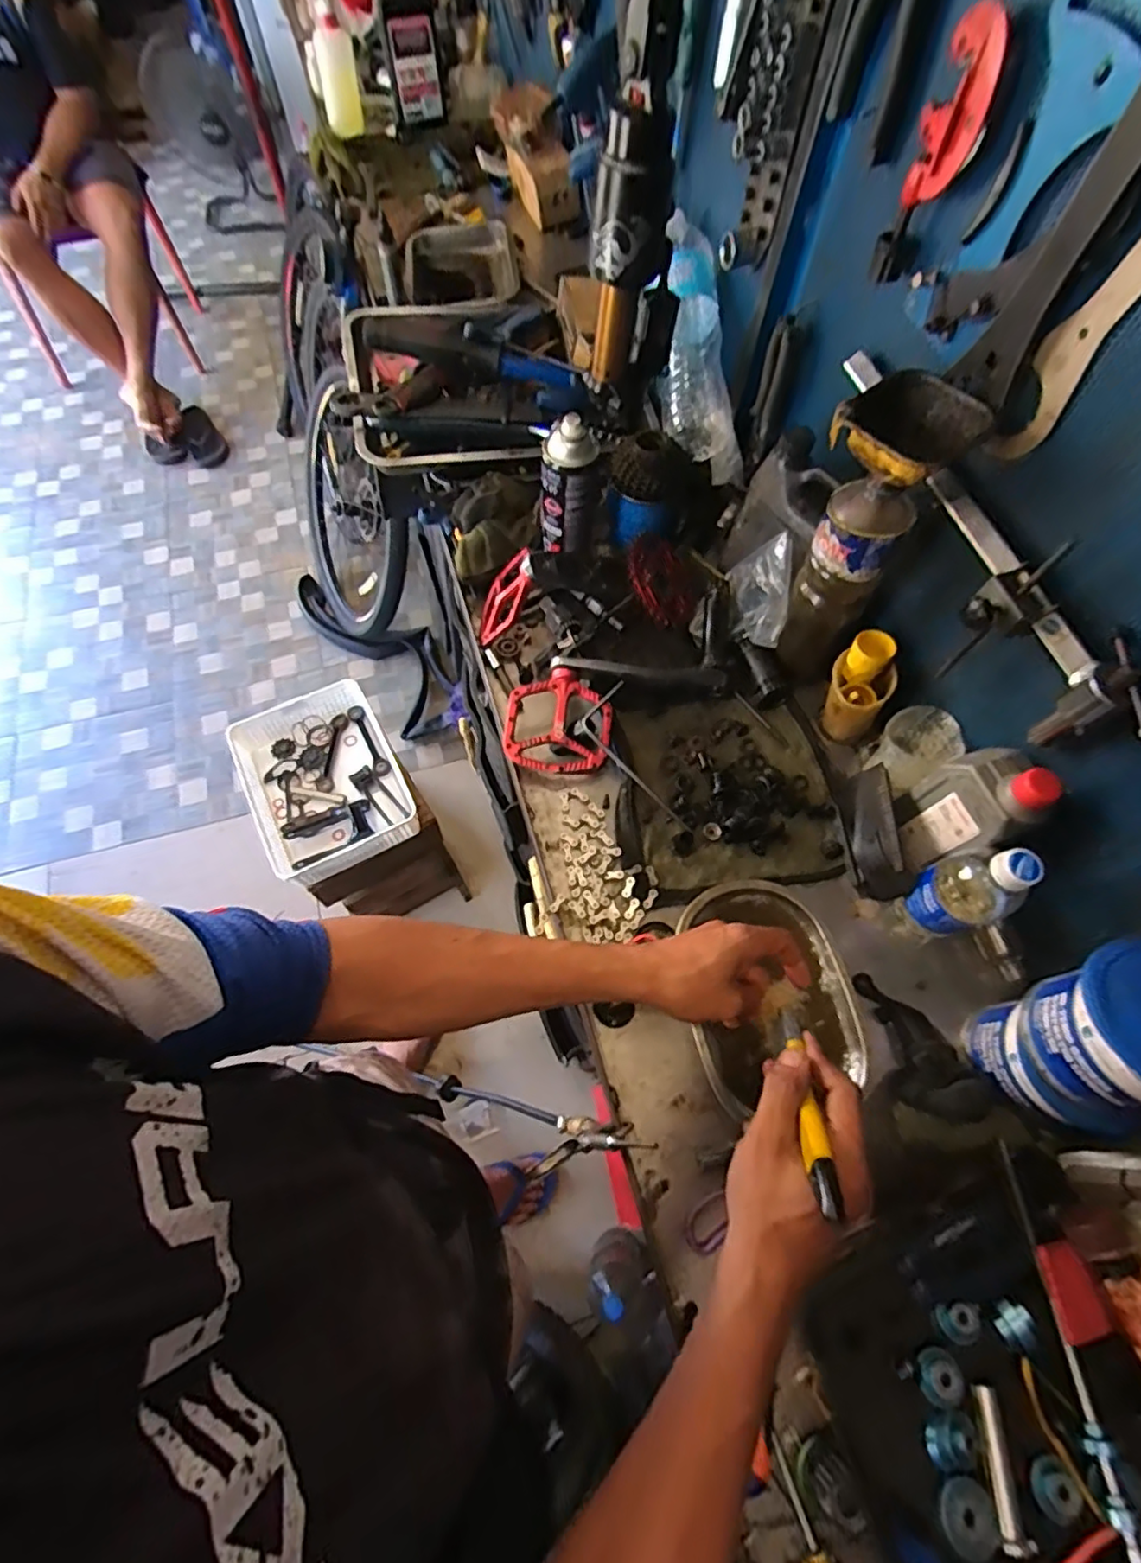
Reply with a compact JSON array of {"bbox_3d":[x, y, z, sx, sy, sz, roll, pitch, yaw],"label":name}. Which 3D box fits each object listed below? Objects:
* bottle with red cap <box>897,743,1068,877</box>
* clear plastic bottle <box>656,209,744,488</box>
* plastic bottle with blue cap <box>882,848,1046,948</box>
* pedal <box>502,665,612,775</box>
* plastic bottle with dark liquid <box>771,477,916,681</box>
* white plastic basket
[{"bbox_3d":[0.362,0.025,0.572,0.050,0.165,0.081,-10,65,-6],"label":"bottle with red cap"},{"bbox_3d":[0.157,-0.559,0.813,0.096,0.070,0.348,-7,92,-5],"label":"clear plastic bottle"},{"bbox_3d":[0.359,0.099,0.564,0.075,0.171,0.061,-17,66,-9],"label":"plastic bottle with blue cap"},{"bbox_3d":[-0.013,-0.066,0.678,0.113,0.020,0.112,6,82,-3],"label":"pedal"},{"bbox_3d":[0.259,-0.193,0.625,0.075,0.200,0.069,28,67,11],"label":"plastic bottle with dark liquid"},{"bbox_3d":[-0.449,0.007,1.139,0.267,0.082,0.343,-25,68,-13],"label":"white plastic basket"}]

